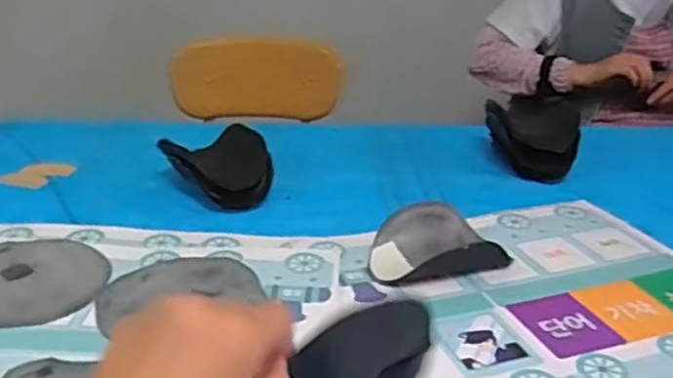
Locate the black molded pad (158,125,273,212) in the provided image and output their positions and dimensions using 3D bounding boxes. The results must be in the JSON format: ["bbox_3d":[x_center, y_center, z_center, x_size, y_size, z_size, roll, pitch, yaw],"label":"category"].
[{"bbox_3d":[-0.133,-0.028,0.893,0.128,0.061,0.125,20,30,36],"label":"black molded pad"}]

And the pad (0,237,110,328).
[{"bbox_3d":[-0.301,0.085,0.688,0.143,0.007,0.149,-13,27,-29],"label":"pad"}]

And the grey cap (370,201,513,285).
[{"bbox_3d":[0.096,0.058,0.729,0.132,0.044,0.112,-7,25,-18],"label":"grey cap"}]

